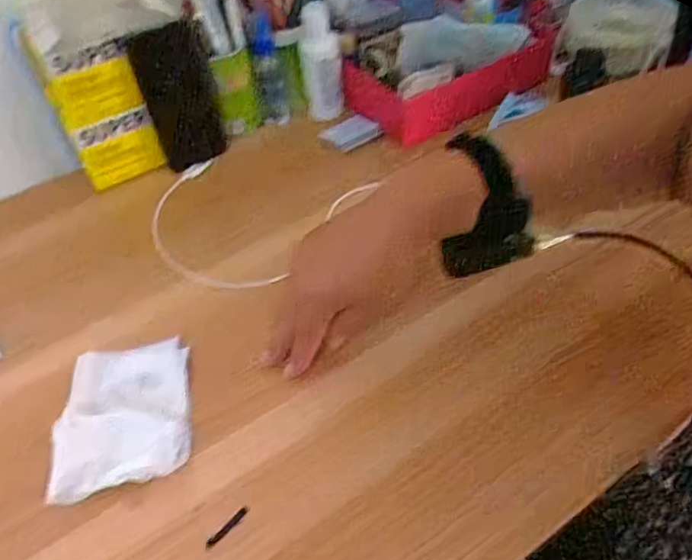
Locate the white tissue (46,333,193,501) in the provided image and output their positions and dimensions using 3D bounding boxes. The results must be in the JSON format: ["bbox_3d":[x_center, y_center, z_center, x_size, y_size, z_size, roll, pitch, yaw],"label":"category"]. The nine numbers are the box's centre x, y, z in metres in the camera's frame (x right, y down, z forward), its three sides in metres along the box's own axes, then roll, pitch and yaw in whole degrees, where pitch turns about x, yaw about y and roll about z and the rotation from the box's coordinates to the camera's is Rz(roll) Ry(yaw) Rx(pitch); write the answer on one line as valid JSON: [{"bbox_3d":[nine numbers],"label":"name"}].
[{"bbox_3d":[-0.165,0.096,0.447,0.090,0.034,0.118,-11,47,-4],"label":"white tissue"}]

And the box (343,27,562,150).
[{"bbox_3d":[0.124,-0.230,0.691,0.234,0.067,0.102,-20,49,-12],"label":"box"}]

